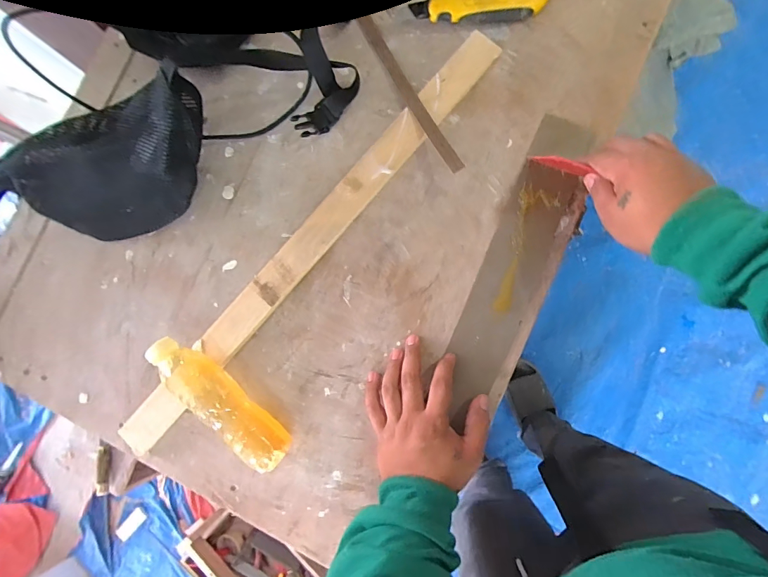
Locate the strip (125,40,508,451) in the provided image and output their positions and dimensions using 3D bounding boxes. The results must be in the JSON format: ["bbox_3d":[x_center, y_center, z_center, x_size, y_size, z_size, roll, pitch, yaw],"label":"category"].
[{"bbox_3d":[-0.087,-0.050,0.466,0.040,0.017,0.612,42,90,9],"label":"strip"}]

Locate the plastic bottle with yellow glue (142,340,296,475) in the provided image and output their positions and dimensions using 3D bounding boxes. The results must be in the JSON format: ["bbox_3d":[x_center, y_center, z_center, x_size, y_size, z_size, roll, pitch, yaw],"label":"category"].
[{"bbox_3d":[-0.175,0.122,0.436,0.176,0.056,0.041,42,90,9],"label":"plastic bottle with yellow glue"}]

